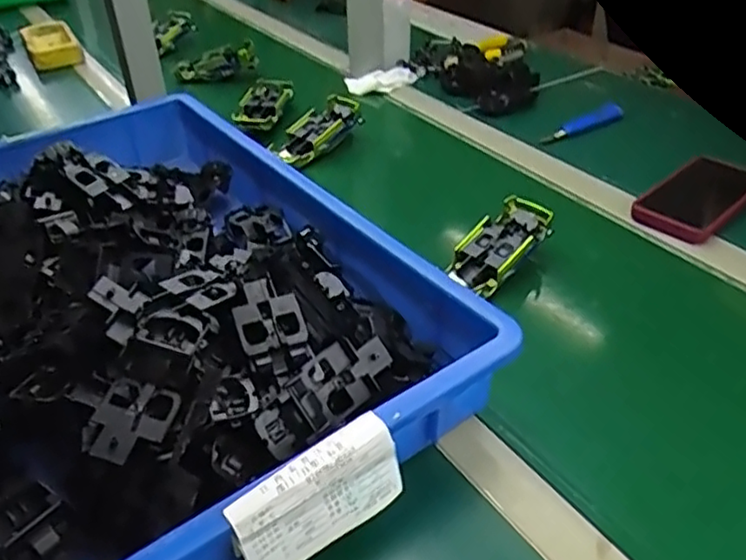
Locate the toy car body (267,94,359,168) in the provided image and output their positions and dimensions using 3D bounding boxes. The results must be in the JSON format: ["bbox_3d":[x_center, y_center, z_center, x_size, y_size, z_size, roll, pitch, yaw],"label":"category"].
[{"bbox_3d":[-0.072,-0.192,0.843,0.122,0.035,0.049,-44,52,-17],"label":"toy car body"}]

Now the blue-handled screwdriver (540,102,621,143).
[{"bbox_3d":[0.281,-0.208,0.881,0.137,0.027,0.024,-21,42,-24],"label":"blue-handled screwdriver"}]

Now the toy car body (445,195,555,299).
[{"bbox_3d":[0.122,-0.034,0.629,0.055,0.027,0.113,29,62,33],"label":"toy car body"}]

